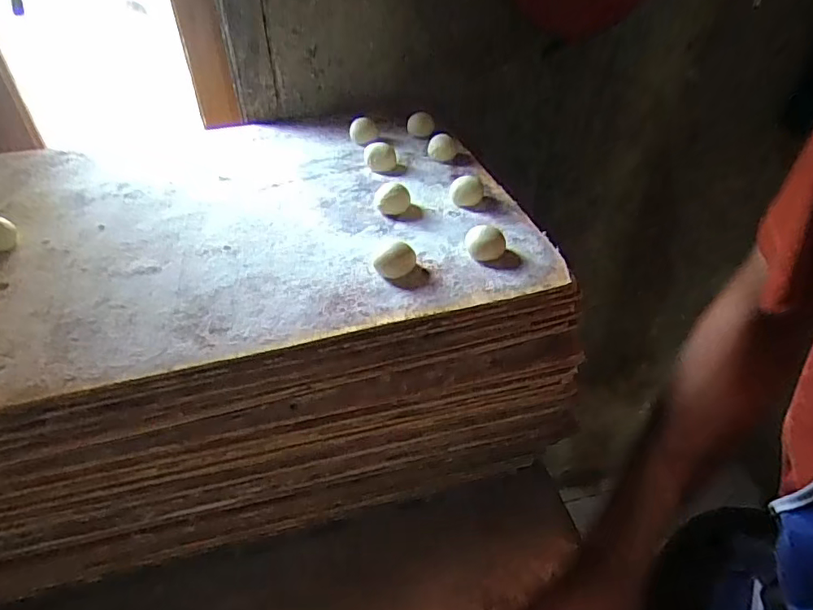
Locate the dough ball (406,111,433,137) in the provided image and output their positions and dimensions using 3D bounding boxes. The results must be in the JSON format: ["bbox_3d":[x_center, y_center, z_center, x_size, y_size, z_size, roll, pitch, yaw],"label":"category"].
[{"bbox_3d":[0.018,-0.225,0.652,0.032,0.030,0.028,1,42,2],"label":"dough ball"}]

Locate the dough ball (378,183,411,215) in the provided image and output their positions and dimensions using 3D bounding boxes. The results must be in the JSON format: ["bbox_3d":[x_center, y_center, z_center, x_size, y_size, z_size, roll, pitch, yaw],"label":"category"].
[{"bbox_3d":[-0.012,-0.103,0.512,0.030,0.017,0.033,-3,42,-2],"label":"dough ball"}]

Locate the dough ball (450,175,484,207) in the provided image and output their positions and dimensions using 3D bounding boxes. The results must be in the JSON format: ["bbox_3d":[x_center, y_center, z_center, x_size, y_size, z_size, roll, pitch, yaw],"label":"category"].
[{"bbox_3d":[0.058,-0.110,0.516,0.031,0.020,0.027,4,42,5],"label":"dough ball"}]

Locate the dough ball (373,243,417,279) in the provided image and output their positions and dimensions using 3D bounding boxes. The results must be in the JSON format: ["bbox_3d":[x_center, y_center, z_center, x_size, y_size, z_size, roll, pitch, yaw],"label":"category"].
[{"bbox_3d":[-0.007,-0.034,0.434,0.025,0.019,0.031,26,48,27],"label":"dough ball"}]

